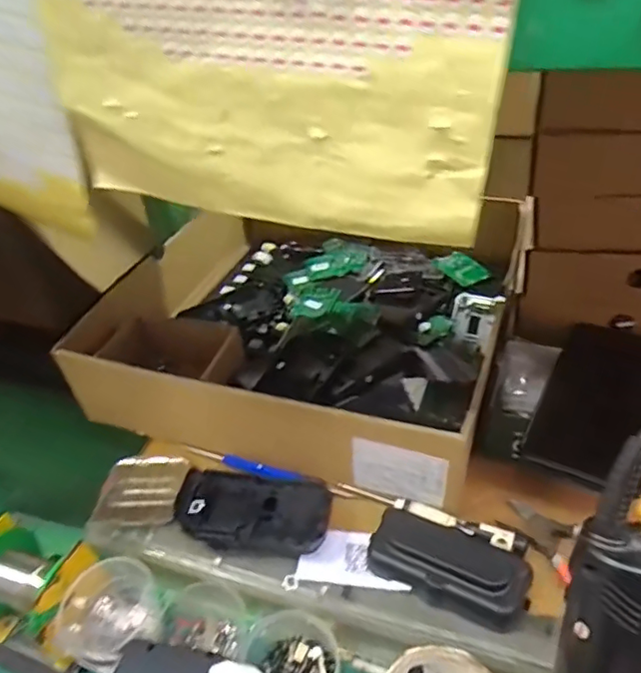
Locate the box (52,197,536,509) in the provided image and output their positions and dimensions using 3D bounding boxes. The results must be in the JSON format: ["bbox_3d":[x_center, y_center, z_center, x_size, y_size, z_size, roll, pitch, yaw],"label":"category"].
[{"bbox_3d":[-0.015,-0.022,0.585,0.384,0.080,0.344,8,40,20],"label":"box"}]

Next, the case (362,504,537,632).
[{"bbox_3d":[0.088,0.156,0.391,0.107,0.023,0.053,14,42,26],"label":"case"}]

